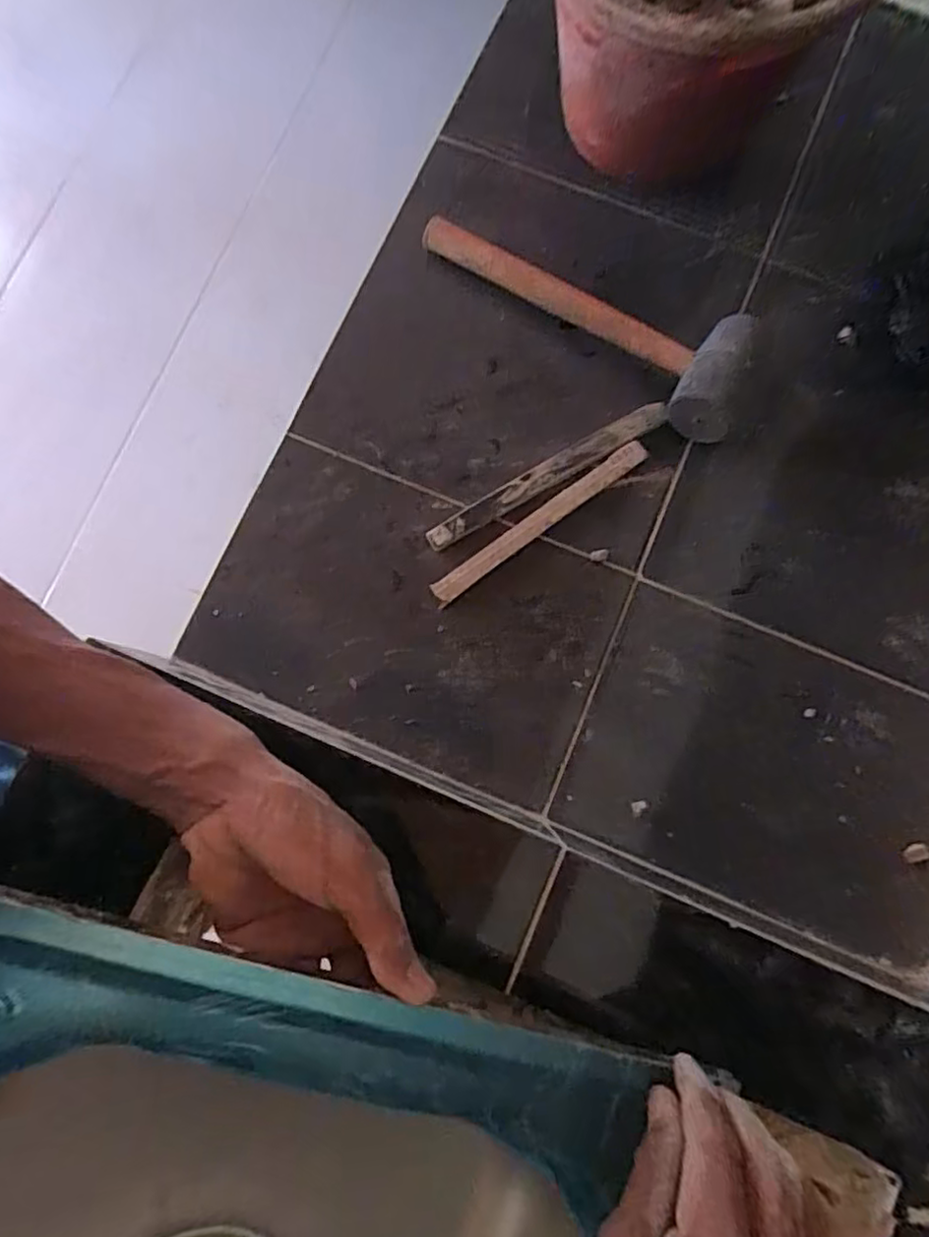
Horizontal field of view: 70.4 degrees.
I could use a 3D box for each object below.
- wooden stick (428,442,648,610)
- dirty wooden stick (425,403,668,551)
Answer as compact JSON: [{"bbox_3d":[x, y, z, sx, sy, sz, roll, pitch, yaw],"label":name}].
[{"bbox_3d":[0.057,-0.075,0.499,0.197,0.007,0.019,-36,83,-6],"label":"wooden stick"},{"bbox_3d":[0.063,-0.110,0.503,0.204,0.009,0.022,-29,82,-5],"label":"dirty wooden stick"}]

